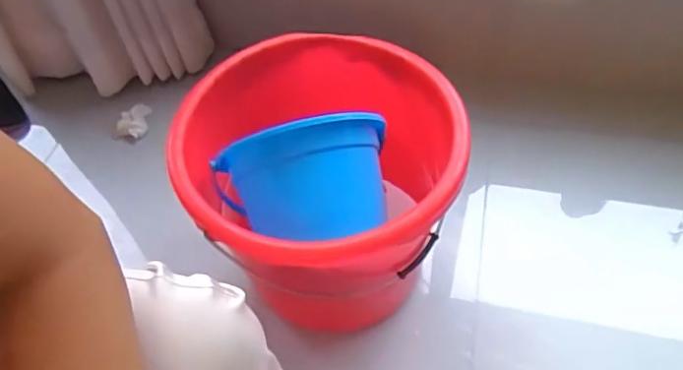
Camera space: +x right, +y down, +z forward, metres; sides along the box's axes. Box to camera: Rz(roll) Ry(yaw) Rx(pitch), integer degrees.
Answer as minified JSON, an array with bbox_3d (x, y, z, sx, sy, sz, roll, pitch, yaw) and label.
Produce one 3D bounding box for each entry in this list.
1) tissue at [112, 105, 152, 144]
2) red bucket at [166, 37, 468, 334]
[{"bbox_3d":[-0.405,-0.121,1.099,0.059,0.033,0.073,4,53,7],"label":"tissue"},{"bbox_3d":[-0.021,0.015,0.747,0.324,0.271,0.312,-2,53,3],"label":"red bucket"}]

